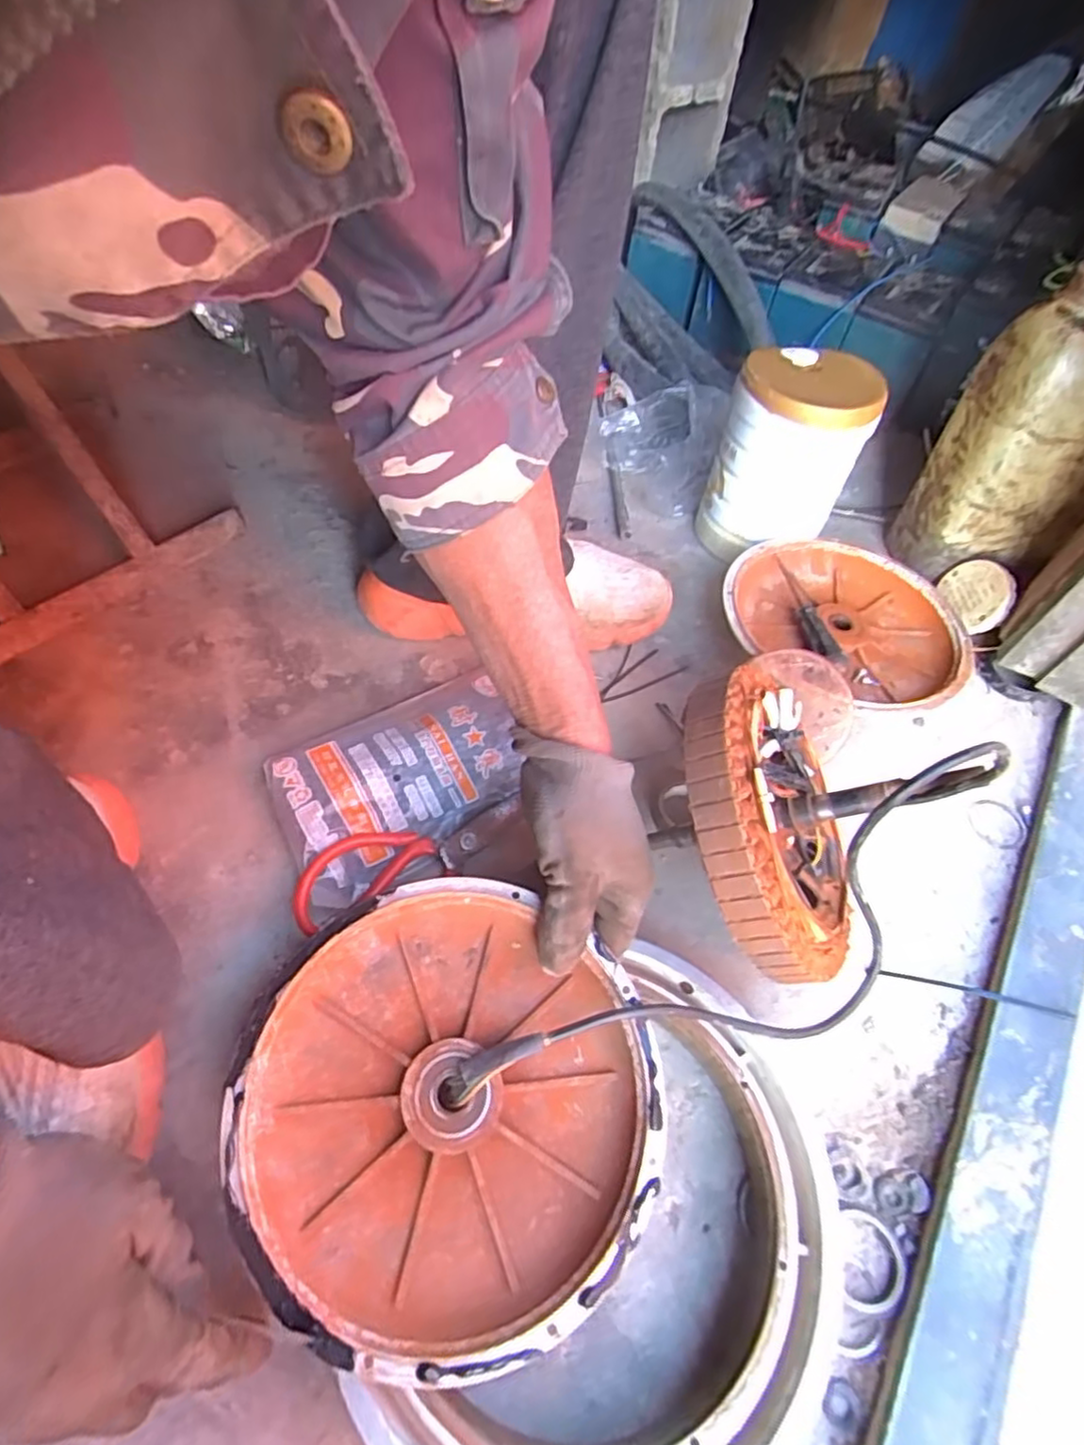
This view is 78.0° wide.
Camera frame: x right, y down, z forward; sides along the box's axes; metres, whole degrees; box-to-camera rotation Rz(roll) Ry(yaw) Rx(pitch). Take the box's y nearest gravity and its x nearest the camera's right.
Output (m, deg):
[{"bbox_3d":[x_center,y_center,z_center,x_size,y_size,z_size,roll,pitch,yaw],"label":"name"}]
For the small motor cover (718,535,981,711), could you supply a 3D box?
[{"bbox_3d":[0.272,-0.084,0.619,0.217,0.051,0.192,34,59,18],"label":"small motor cover"}]

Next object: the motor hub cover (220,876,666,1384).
[{"bbox_3d":[-0.046,0.196,0.346,0.208,0.043,0.201,29,58,16],"label":"motor hub cover"}]

